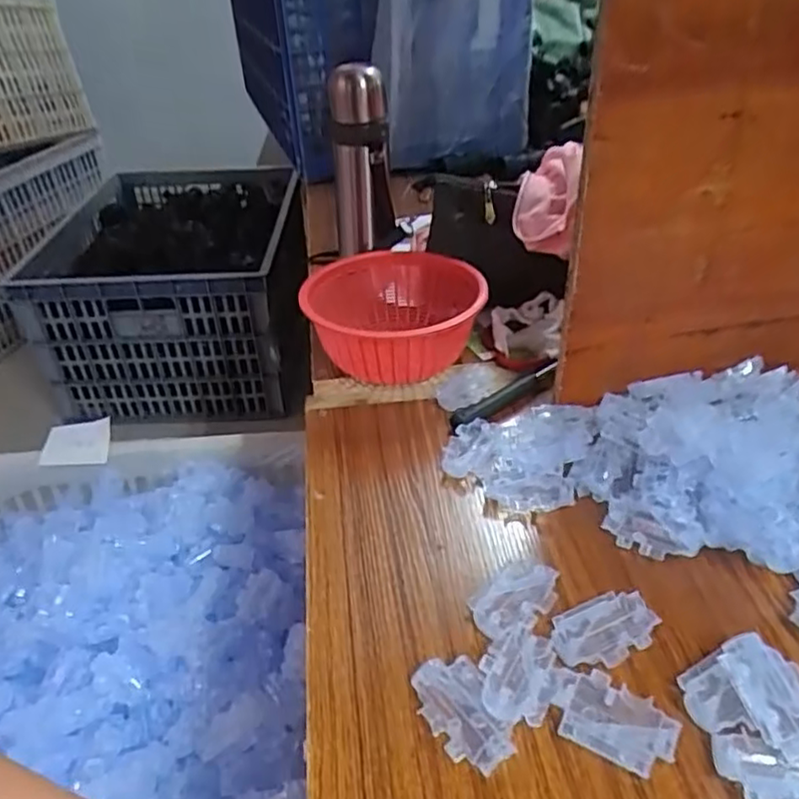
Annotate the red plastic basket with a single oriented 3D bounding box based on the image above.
[{"bbox_3d":[-0.006,-0.084,0.695,0.176,0.085,0.192,-1,36,1],"label":"red plastic basket"}]

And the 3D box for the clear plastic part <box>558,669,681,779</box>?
[{"bbox_3d":[0.126,0.186,0.377,0.059,0.011,0.041,18,41,25],"label":"clear plastic part"}]

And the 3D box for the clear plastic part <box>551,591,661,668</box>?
[{"bbox_3d":[0.131,0.148,0.425,0.068,0.010,0.041,-15,38,-17],"label":"clear plastic part"}]

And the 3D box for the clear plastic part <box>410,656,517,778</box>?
[{"bbox_3d":[0.036,0.181,0.383,0.038,0.018,0.066,-16,38,-17],"label":"clear plastic part"}]

